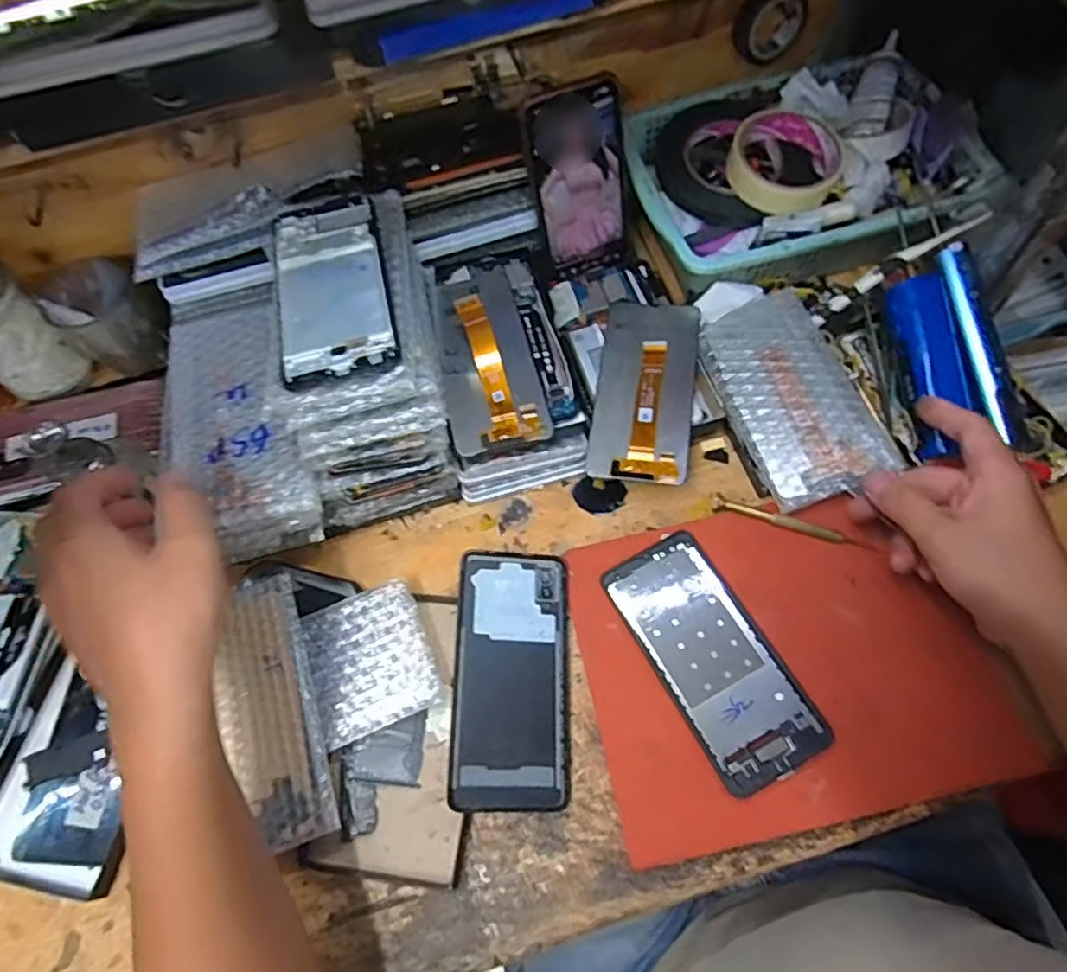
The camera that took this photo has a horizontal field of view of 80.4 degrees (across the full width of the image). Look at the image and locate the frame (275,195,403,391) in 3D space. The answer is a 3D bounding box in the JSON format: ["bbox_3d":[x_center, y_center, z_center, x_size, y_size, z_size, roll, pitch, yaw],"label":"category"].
[{"bbox_3d":[-0.131,-0.132,0.411,0.071,0.006,0.154,-14,63,-1],"label":"frame"}]

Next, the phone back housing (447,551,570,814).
[{"bbox_3d":[-0.014,0.124,0.420,0.074,0.012,0.164,0,68,3],"label":"phone back housing"}]

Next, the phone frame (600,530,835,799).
[{"bbox_3d":[0.117,0.110,0.418,0.074,0.010,0.162,-28,69,-8],"label":"phone frame"}]

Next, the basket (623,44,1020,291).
[{"bbox_3d":[0.226,-0.262,0.547,0.276,0.074,0.202,-10,66,0],"label":"basket"}]

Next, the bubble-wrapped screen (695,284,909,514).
[{"bbox_3d":[0.192,-0.069,0.472,0.090,0.020,0.164,-19,68,-5],"label":"bubble-wrapped screen"}]

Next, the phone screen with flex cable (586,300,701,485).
[{"bbox_3d":[0.085,-0.075,0.479,0.072,0.008,0.158,6,66,12],"label":"phone screen with flex cable"}]

